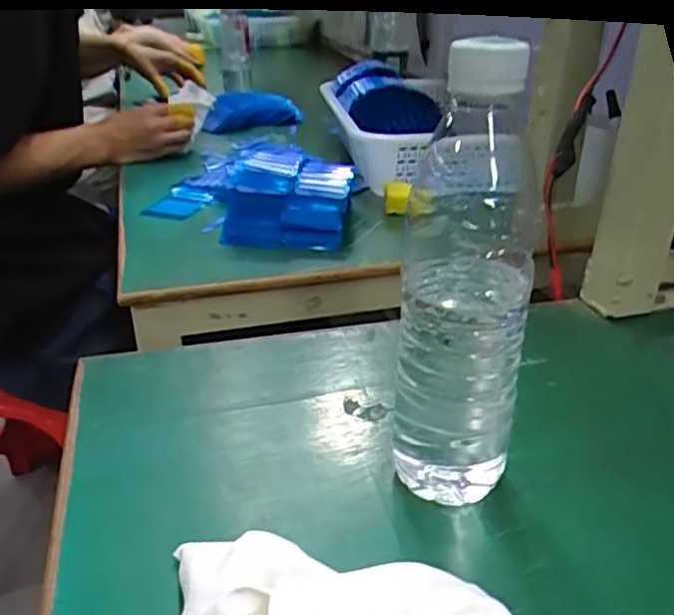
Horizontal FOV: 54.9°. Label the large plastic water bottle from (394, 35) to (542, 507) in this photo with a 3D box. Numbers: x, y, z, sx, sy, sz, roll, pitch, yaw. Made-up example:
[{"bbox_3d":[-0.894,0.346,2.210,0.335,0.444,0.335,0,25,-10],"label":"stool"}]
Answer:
[{"bbox_3d":[0.058,-0.004,0.320,0.070,0.229,0.055,5,28,7],"label":"large plastic water bottle"}]

